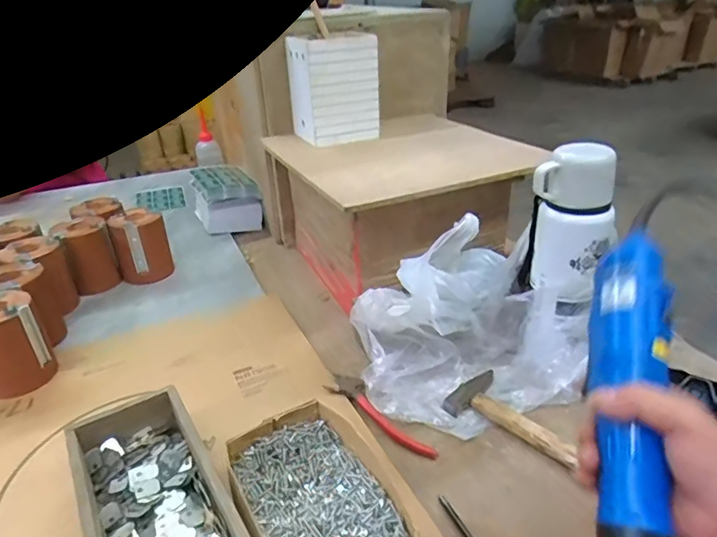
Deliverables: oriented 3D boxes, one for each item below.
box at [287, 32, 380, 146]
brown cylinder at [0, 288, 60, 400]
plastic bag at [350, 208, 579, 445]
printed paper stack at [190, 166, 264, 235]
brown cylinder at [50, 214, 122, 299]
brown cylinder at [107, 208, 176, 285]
[{"bbox_3d":[-0.038,-0.272,0.769,0.104,0.140,0.103,-13,30,-18],"label":"box"},{"bbox_3d":[-0.406,0.088,0.595,0.076,0.102,0.076,-24,35,-36],"label":"brown cylinder"},{"bbox_3d":[0.110,0.062,0.578,0.225,0.153,0.189,-12,30,-18],"label":"plastic bag"},{"bbox_3d":[-0.256,-0.135,0.999,0.111,0.104,0.141,-13,30,-20],"label":"printed paper stack"},{"bbox_3d":[-0.416,-0.019,0.786,0.071,0.102,0.077,-24,35,-35],"label":"brown cylinder"},{"bbox_3d":[-0.341,-0.035,0.812,0.079,0.104,0.071,-14,30,-21],"label":"brown cylinder"}]

